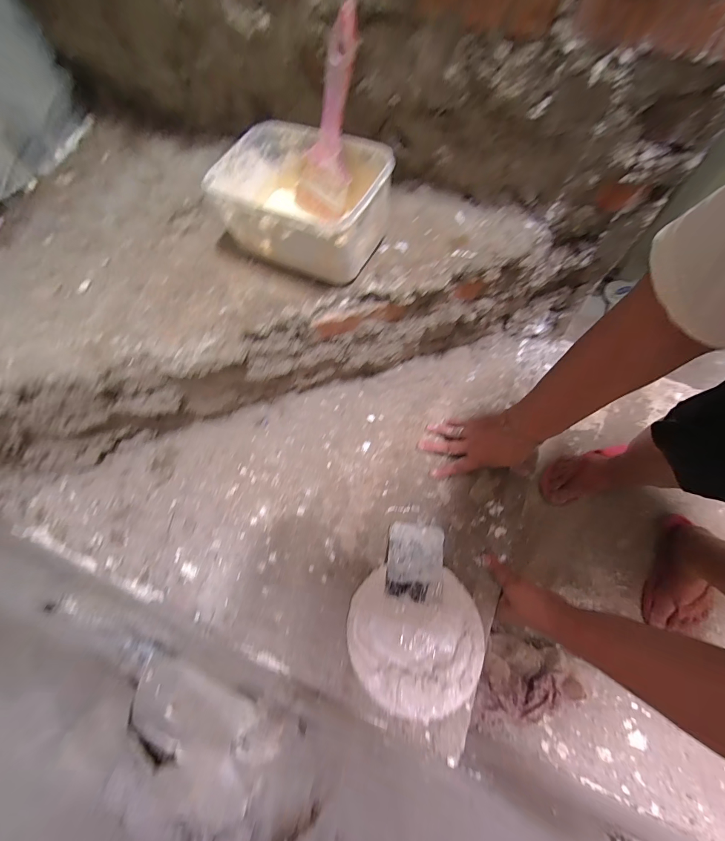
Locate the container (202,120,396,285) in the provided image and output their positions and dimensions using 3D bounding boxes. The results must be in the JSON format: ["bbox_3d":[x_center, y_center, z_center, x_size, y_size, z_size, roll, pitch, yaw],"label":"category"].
[{"bbox_3d":[-0.074,-0.256,0.402,0.192,0.103,0.135,28,70,11],"label":"container"}]

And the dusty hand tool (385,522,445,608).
[{"bbox_3d":[0.075,0.200,0.477,0.078,0.005,0.101,6,59,9],"label":"dusty hand tool"}]

